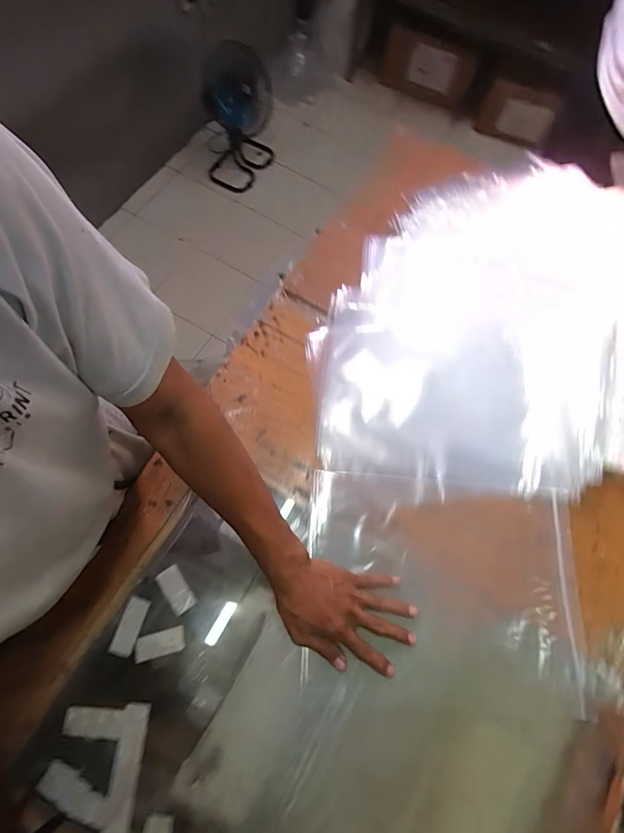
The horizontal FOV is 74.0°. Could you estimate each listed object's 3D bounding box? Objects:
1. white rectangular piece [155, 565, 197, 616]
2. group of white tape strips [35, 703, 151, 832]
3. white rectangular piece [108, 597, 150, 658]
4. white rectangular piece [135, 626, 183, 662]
[{"bbox_3d":[-0.174,0.221,0.529,0.030,0.007,0.056,-34,75,-15],"label":"white rectangular piece"},{"bbox_3d":[-0.245,0.402,0.459,0.101,0.011,0.138,4,69,-2],"label":"group of white tape strips"},{"bbox_3d":[-0.225,0.259,0.511,0.027,0.004,0.065,17,69,3],"label":"white rectangular piece"},{"bbox_3d":[-0.187,0.278,0.506,0.058,0.004,0.027,-13,71,-8],"label":"white rectangular piece"}]

